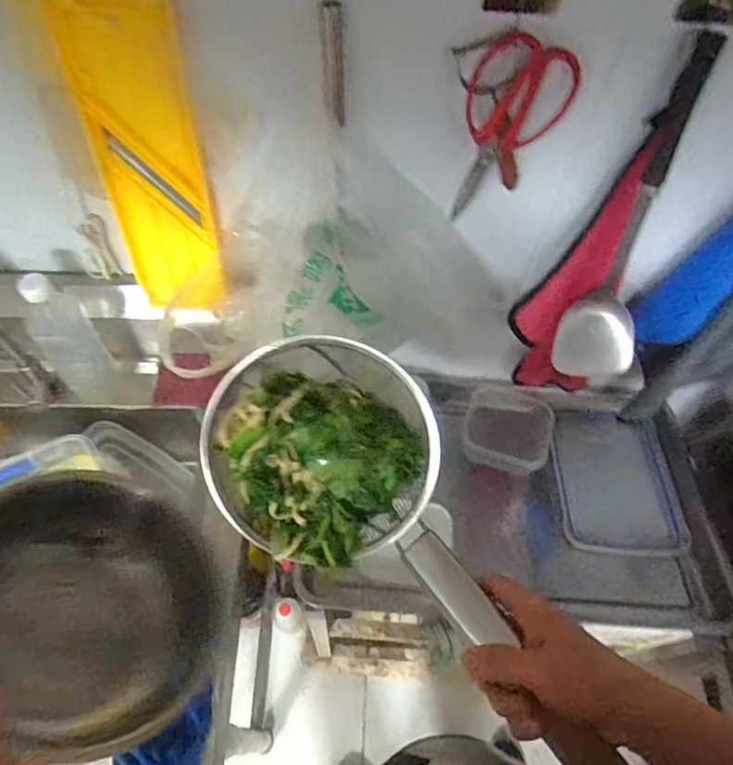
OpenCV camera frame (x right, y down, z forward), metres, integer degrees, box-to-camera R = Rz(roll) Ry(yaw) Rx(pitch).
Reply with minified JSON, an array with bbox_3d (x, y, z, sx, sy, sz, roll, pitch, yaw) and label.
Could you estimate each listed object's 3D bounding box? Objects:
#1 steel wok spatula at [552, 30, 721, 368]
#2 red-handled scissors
[{"bbox_3d":[0.286,-0.137,0.576,0.092,0.354,0.088,18,59,7],"label":"steel wok spatula"},{"bbox_3d":[0.137,-0.238,0.528,0.096,0.158,0.030,-6,59,-7],"label":"red-handled scissors"}]

